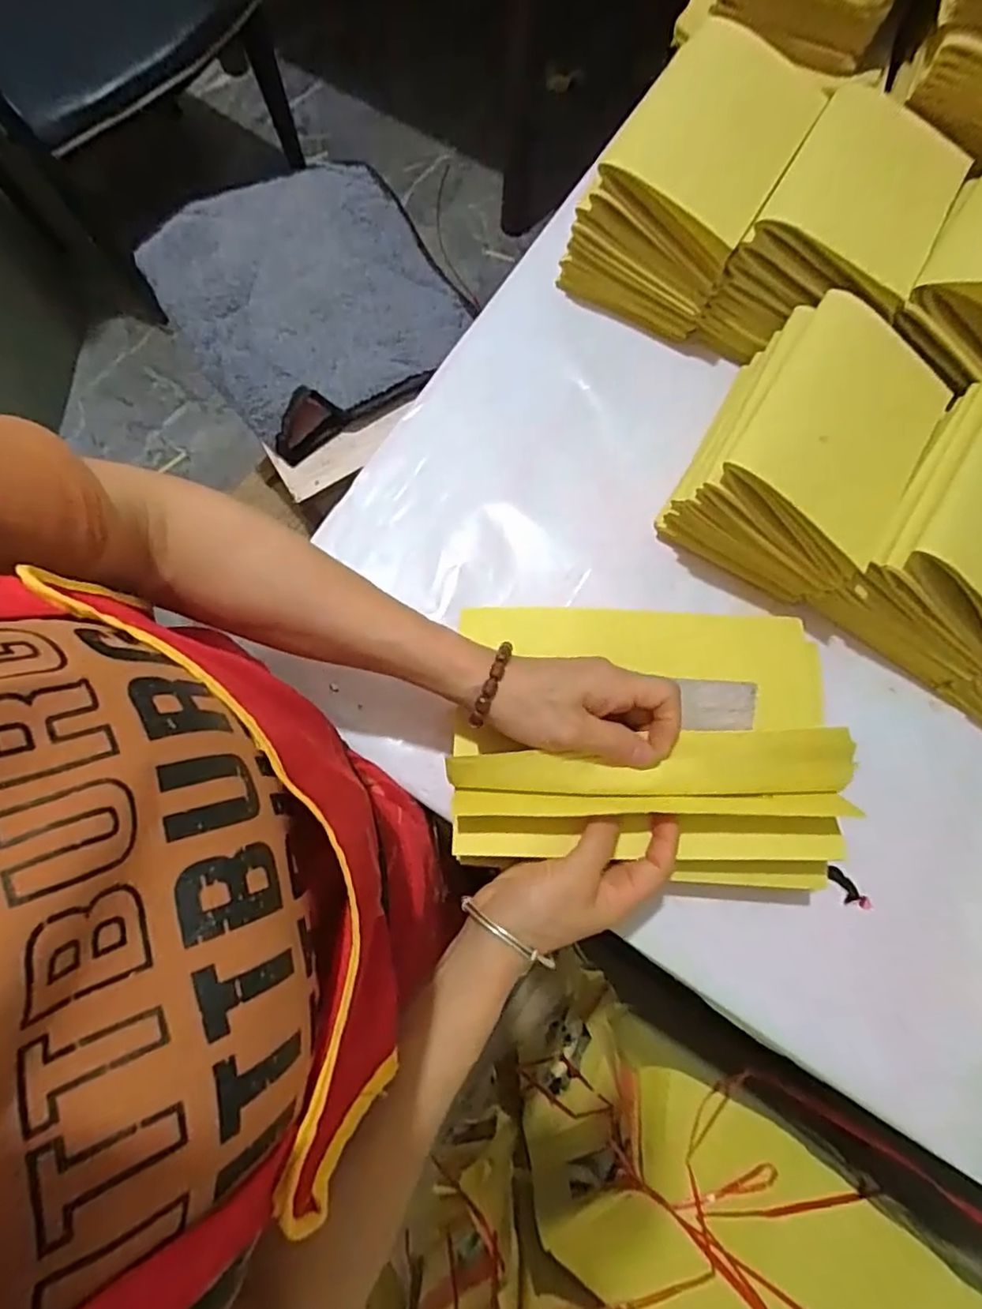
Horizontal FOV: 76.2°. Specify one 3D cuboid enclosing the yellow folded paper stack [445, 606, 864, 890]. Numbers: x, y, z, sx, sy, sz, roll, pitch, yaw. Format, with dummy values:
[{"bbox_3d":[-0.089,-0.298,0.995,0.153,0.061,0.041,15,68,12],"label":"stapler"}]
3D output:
[{"bbox_3d":[0.094,0.051,0.378,0.227,0.068,0.171,2,78,0],"label":"yellow folded paper stack"}]

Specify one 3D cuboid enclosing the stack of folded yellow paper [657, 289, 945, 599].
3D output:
[{"bbox_3d":[0.220,-0.142,0.431,0.123,0.103,0.168,29,79,6],"label":"stack of folded yellow paper"}]

